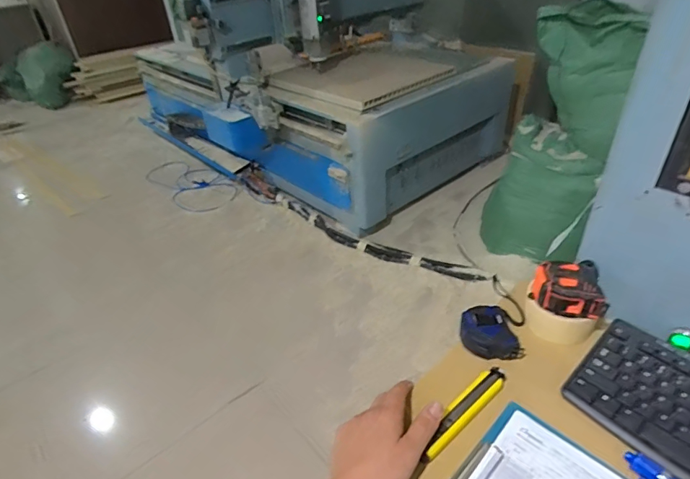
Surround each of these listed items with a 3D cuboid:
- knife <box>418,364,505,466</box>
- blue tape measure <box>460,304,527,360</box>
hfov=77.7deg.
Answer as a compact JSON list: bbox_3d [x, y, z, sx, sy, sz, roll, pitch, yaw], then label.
[{"bbox_3d":[0.140,0.200,0.500,0.152,0.012,0.029,-34,44,-30],"label":"knife"},{"bbox_3d":[0.190,0.120,0.568,0.070,0.039,0.069,-3,35,2],"label":"blue tape measure"}]

